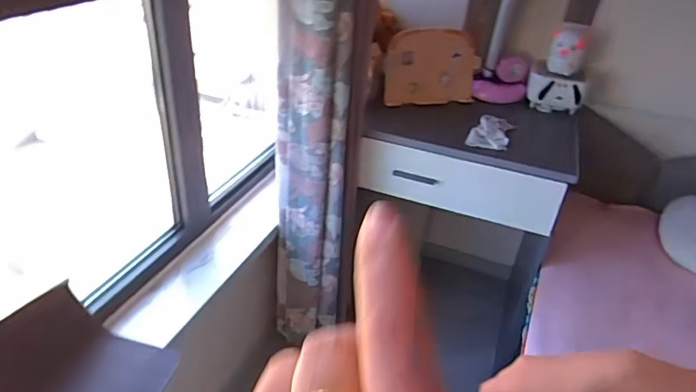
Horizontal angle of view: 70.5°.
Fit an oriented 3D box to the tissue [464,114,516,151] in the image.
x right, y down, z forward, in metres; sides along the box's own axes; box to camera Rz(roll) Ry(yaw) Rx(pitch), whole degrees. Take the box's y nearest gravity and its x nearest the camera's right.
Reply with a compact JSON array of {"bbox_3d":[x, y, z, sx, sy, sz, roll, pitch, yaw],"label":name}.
[{"bbox_3d":[0.364,-0.163,1.244,0.096,0.056,0.130,18,27,19],"label":"tissue"}]

